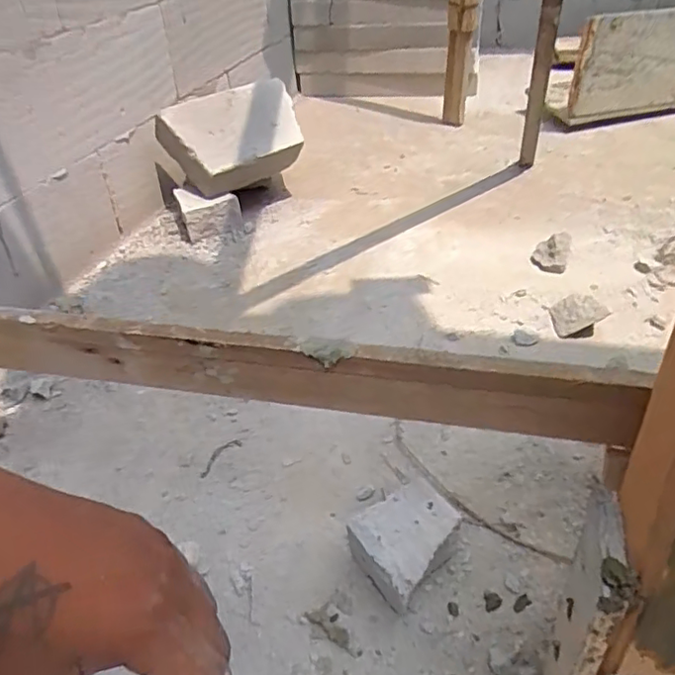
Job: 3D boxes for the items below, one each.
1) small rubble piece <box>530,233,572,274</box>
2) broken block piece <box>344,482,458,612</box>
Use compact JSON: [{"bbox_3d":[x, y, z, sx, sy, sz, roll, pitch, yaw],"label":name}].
[{"bbox_3d":[0.384,-0.153,1.075,0.063,0.044,0.073,13,39,21],"label":"small rubble piece"},{"bbox_3d":[0.070,0.206,0.593,0.101,0.065,0.089,-27,42,-29],"label":"broken block piece"}]

